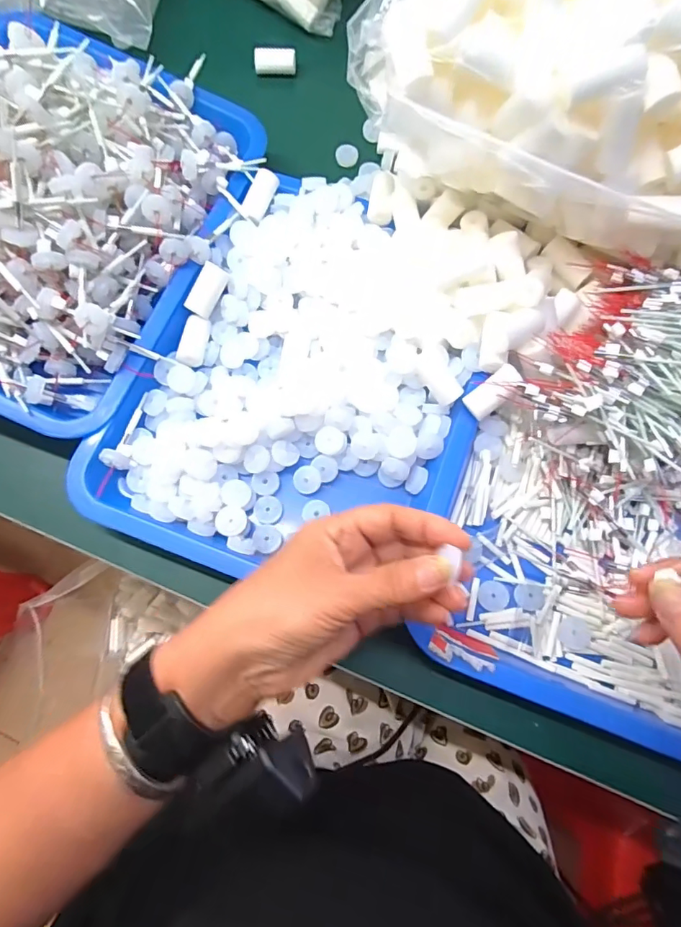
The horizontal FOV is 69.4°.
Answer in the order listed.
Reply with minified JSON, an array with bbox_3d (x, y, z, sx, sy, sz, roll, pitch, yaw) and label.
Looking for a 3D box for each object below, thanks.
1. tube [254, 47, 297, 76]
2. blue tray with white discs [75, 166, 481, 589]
[{"bbox_3d":[-0.066,-0.408,0.500,0.042,0.020,0.018,2,73,1],"label":"tube"},{"bbox_3d":[-0.016,-0.068,0.377,0.249,0.046,0.330,25,75,7],"label":"blue tray with white discs"}]

